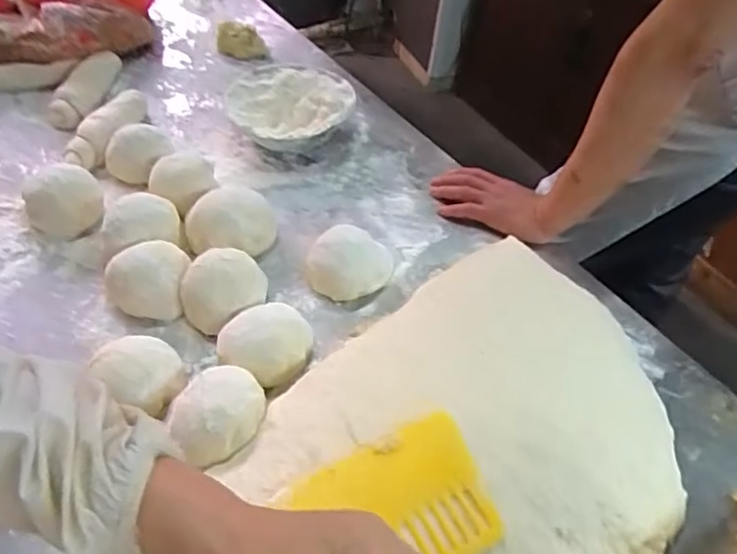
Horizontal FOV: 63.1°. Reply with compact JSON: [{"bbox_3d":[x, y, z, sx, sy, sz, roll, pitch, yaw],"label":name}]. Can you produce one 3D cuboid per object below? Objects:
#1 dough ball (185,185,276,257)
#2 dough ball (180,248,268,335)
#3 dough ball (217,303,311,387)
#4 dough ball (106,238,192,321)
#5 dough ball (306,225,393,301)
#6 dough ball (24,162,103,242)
[{"bbox_3d":[-0.170,-0.073,0.737,0.105,0.055,0.092,-4,50,-9],"label":"dough ball"},{"bbox_3d":[-0.162,0.016,0.674,0.090,0.054,0.078,-8,51,-12],"label":"dough ball"},{"bbox_3d":[-0.109,0.070,0.631,0.090,0.054,0.080,-24,56,-24],"label":"dough ball"},{"bbox_3d":[-0.243,0.006,0.664,0.089,0.067,0.069,-16,53,-18],"label":"dough ball"},{"bbox_3d":[-0.019,-0.022,0.717,0.085,0.055,0.095,27,52,17],"label":"dough ball"},{"bbox_3d":[-0.372,-0.092,0.736,0.087,0.064,0.076,-25,56,-24],"label":"dough ball"}]

